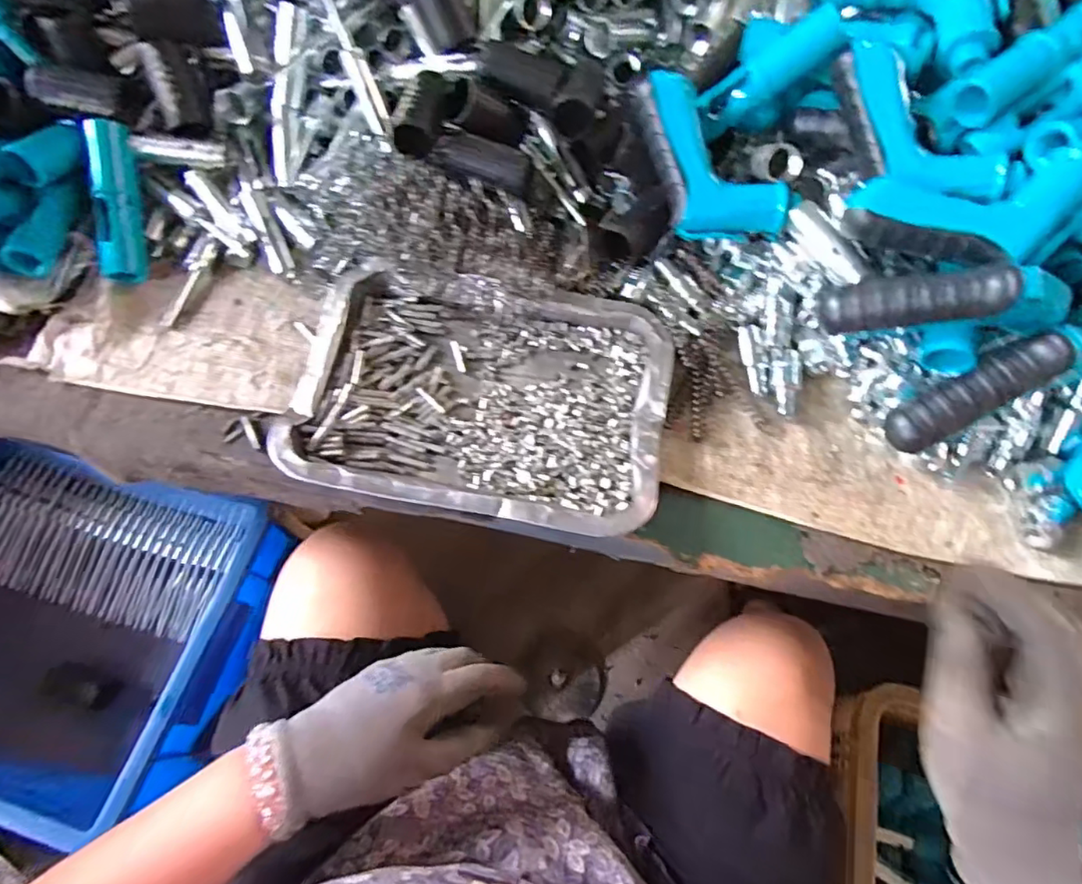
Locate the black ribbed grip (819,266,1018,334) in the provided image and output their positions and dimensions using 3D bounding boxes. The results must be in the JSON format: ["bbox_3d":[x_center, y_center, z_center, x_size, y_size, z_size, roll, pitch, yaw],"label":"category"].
[{"bbox_3d":[0.225,-0.085,0.348,0.099,0.024,0.021,-1,61,35],"label":"black ribbed grip"}]

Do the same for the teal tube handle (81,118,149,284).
[{"bbox_3d":[-0.320,-0.180,0.431,0.025,0.024,0.117,-6,92,-4],"label":"teal tube handle"}]

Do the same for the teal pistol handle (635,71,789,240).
[{"bbox_3d":[0.112,-0.195,0.410,0.068,0.029,0.133,-38,98,16],"label":"teal pistol handle"}]

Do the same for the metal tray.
[{"bbox_3d":[-0.039,-0.034,0.396,0.245,0.029,0.171,10,66,4],"label":"metal tray"}]

